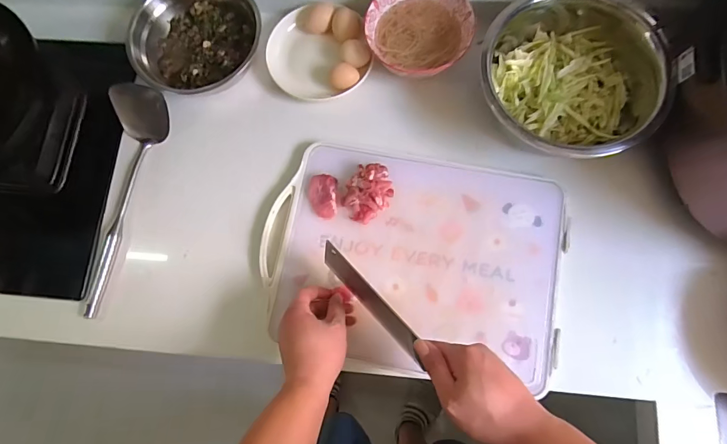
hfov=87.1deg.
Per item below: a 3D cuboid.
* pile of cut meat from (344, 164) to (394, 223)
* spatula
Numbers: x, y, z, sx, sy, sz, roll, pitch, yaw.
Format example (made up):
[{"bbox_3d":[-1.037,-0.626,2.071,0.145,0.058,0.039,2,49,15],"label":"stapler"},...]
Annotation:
[{"bbox_3d":[0.008,-0.044,0.570,0.066,0.029,0.090,18,80,6],"label":"pile of cut meat"},{"bbox_3d":[-0.396,-0.039,0.601,0.085,0.061,0.355,14,79,5],"label":"spatula"}]

